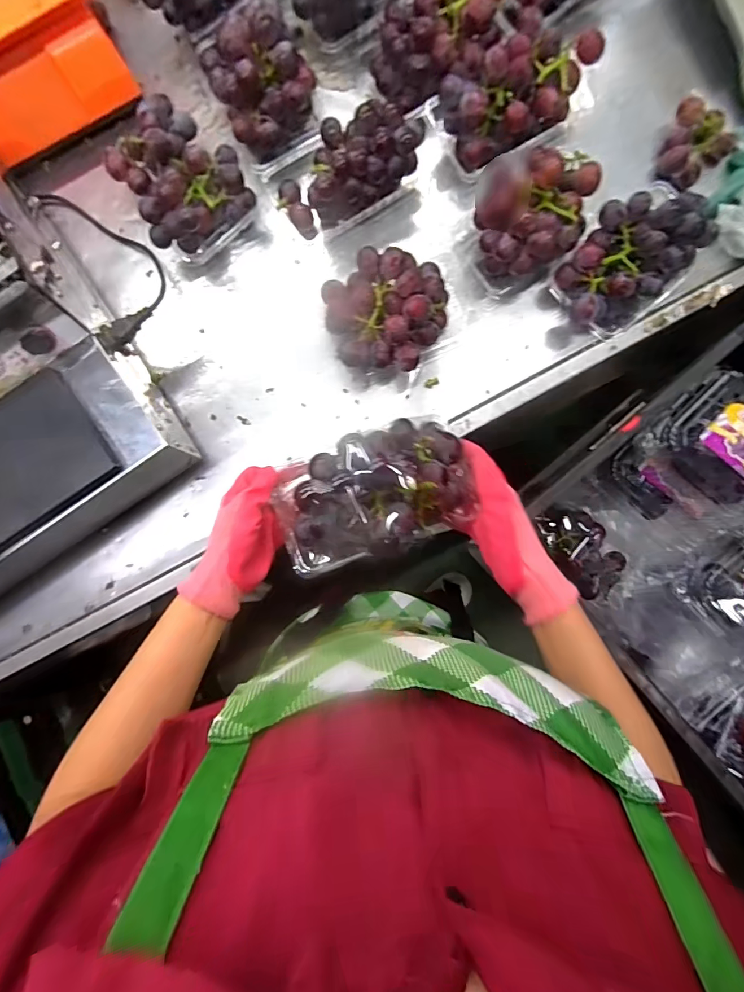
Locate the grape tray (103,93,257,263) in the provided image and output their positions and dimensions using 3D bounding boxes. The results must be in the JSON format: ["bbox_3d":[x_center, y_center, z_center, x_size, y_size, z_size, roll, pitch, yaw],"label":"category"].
[{"bbox_3d":[-0.229,-0.382,0.542,0.137,0.078,0.156,-32,85,0],"label":"grape tray"}]

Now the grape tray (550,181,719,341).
[{"bbox_3d":[0.299,-0.277,0.510,0.190,0.070,0.114,-40,85,0],"label":"grape tray"}]

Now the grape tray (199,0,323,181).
[{"bbox_3d":[-0.128,-0.488,0.542,0.120,0.093,0.148,-22,85,1],"label":"grape tray"}]

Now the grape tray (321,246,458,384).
[{"bbox_3d":[0.022,-0.203,0.526,0.144,0.090,0.119,-6,86,3],"label":"grape tray"}]

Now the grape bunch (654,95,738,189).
[{"bbox_3d":[0.392,-0.432,0.556,0.075,0.051,0.080,0,86,3],"label":"grape bunch"}]

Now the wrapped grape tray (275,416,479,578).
[{"bbox_3d":[0.000,-0.003,0.397,0.174,0.077,0.103,-21,85,1],"label":"wrapped grape tray"}]

